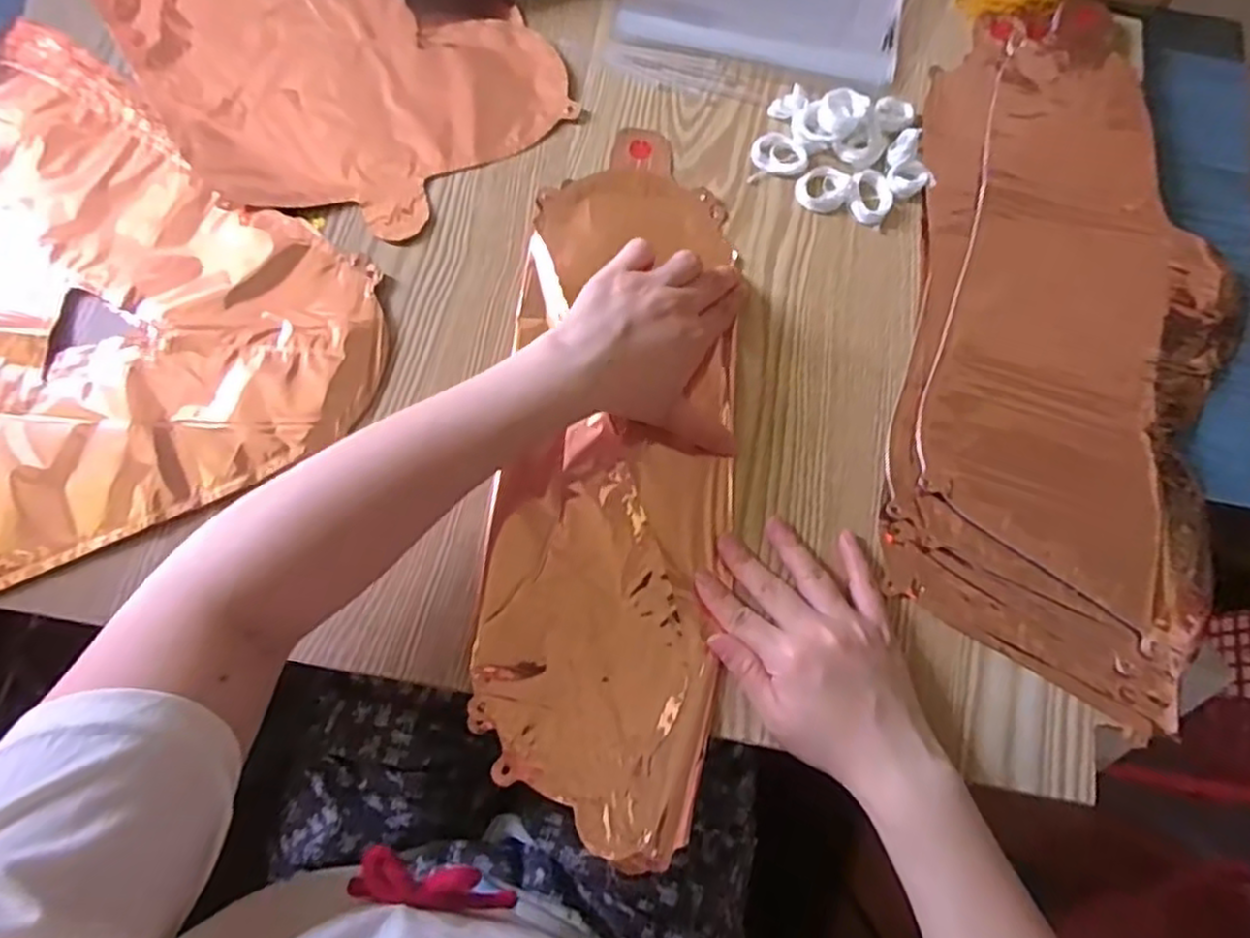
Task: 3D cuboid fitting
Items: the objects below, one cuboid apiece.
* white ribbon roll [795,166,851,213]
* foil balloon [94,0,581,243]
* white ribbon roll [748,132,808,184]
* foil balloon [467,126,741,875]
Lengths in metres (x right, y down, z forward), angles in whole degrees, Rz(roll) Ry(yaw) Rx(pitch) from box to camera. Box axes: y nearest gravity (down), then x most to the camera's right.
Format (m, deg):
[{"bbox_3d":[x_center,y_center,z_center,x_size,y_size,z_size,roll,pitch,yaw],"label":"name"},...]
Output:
[{"bbox_3d":[0.133,-0.188,0.488,0.034,0.005,0.033,0,75,-2],"label":"white ribbon roll"},{"bbox_3d":[-0.251,-0.336,0.515,0.229,0.017,0.419,-41,80,-12],"label":"foil balloon"},{"bbox_3d":[0.103,-0.214,0.492,0.039,0.007,0.032,-7,75,-4],"label":"white ribbon roll"},{"bbox_3d":[-0.005,-0.011,0.436,0.141,0.015,0.433,3,74,-1],"label":"foil balloon"}]

